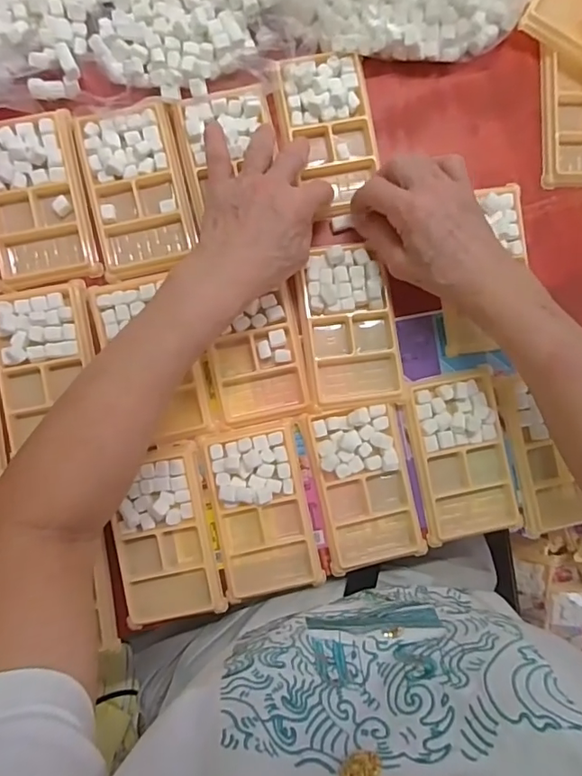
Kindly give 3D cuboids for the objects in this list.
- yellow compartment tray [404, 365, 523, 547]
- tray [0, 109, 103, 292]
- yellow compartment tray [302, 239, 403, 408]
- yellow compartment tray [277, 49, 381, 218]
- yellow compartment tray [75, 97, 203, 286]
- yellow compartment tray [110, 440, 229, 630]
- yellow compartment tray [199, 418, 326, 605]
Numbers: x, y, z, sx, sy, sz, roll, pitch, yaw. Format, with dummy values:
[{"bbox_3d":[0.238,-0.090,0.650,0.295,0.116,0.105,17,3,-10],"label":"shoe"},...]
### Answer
[{"bbox_3d":[0.143,0.058,0.440,0.079,0.020,0.139,-10,90,-2],"label":"yellow compartment tray"},{"bbox_3d":[-0.207,-0.153,0.430,0.082,0.012,0.137,-11,90,-2],"label":"tray"},{"bbox_3d":[0.050,-0.053,0.438,0.073,0.021,0.126,-5,89,-2],"label":"yellow compartment tray"},{"bbox_3d":[0.037,-0.211,0.441,0.069,0.016,0.128,-13,94,-2],"label":"yellow compartment tray"},{"bbox_3d":[-0.125,-0.161,0.433,0.078,0.012,0.132,-13,90,-2],"label":"yellow compartment tray"},{"bbox_3d":[-0.103,0.119,0.428,0.077,0.012,0.136,-10,90,-2],"label":"yellow compartment tray"},{"bbox_3d":[-0.023,0.100,0.429,0.078,0.015,0.137,-11,90,-2],"label":"yellow compartment tray"}]

